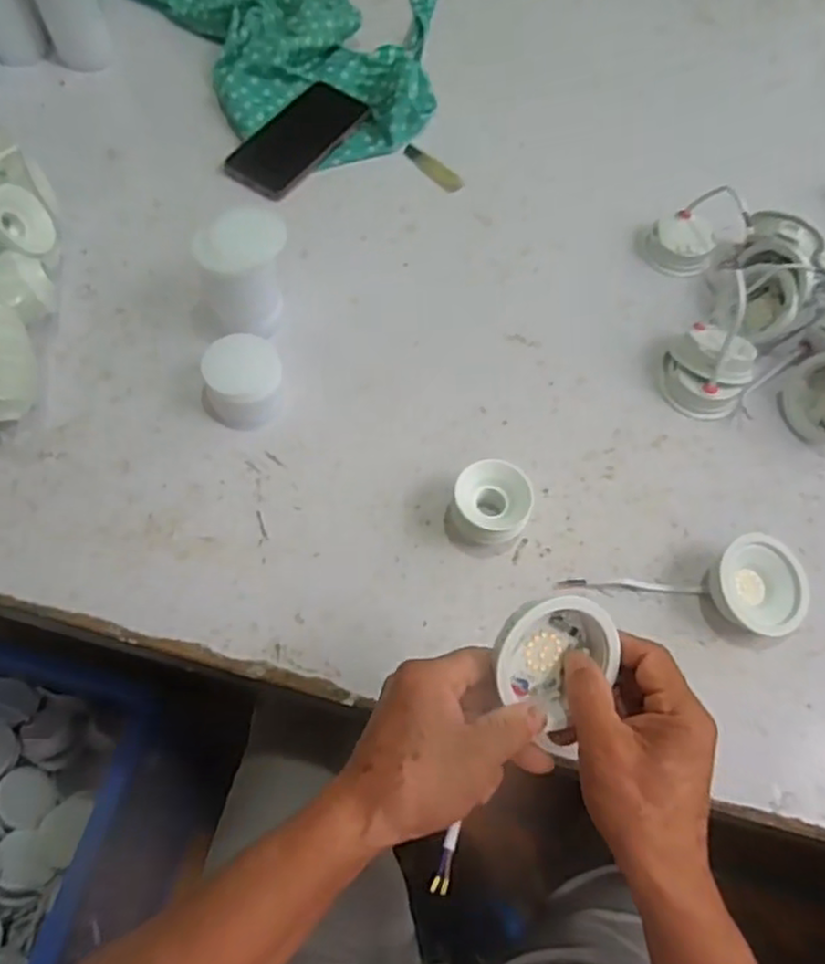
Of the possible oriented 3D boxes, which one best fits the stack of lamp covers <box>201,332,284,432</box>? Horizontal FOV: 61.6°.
[{"bbox_3d":[-0.141,-0.084,0.570,0.067,0.050,0.067,-8,63,-7],"label":"stack of lamp covers"}]

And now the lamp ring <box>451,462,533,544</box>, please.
[{"bbox_3d":[0.059,0.018,0.513,0.056,0.042,0.053,1,62,-2],"label":"lamp ring"}]

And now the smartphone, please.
[{"bbox_3d":[-0.121,-0.362,0.728,0.077,0.006,0.176,30,65,12],"label":"smartphone"}]

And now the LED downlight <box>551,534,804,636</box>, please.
[{"bbox_3d":[0.202,0.080,0.508,0.171,0.038,0.069,-1,62,-3],"label":"LED downlight"}]

